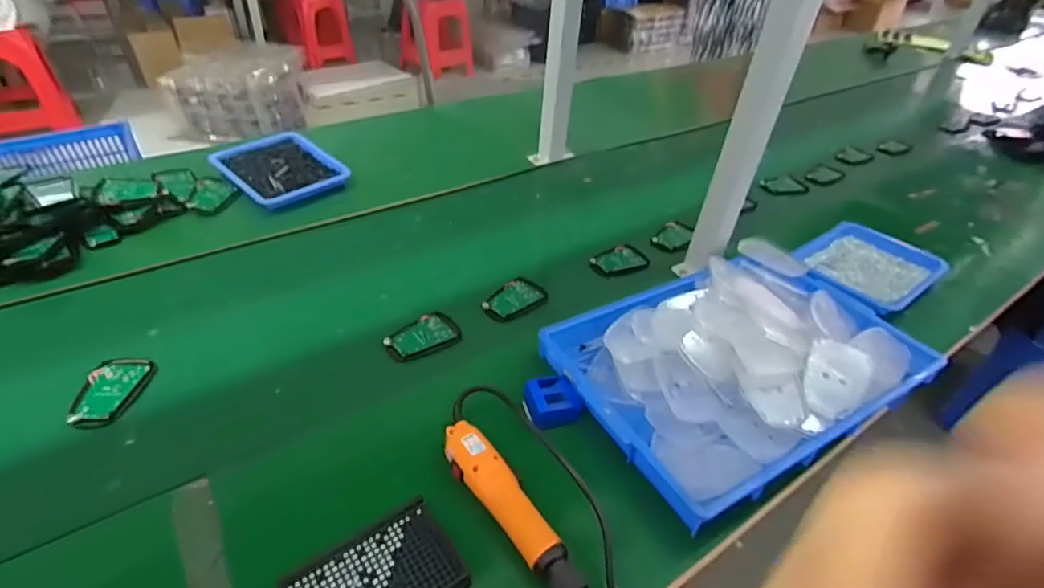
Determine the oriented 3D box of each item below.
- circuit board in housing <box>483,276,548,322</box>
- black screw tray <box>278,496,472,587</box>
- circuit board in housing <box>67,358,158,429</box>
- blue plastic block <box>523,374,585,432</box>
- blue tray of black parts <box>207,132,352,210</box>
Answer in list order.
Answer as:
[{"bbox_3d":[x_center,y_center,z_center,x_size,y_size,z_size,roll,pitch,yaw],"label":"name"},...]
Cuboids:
[{"bbox_3d":[-0.010,0.006,0.784,0.070,0.011,0.098,33,47,28],"label":"circuit board in housing"},{"bbox_3d":[-0.124,0.244,0.452,0.133,0.009,0.095,-23,48,-30],"label":"black screw tray"},{"bbox_3d":[-0.474,0.112,0.612,0.061,0.011,0.095,3,40,-4],"label":"circuit board in housing"},{"bbox_3d":[0.035,0.123,0.612,0.058,0.028,0.057,-14,44,-22],"label":"blue plastic block"},{"bbox_3d":[-0.456,-0.239,1.005,0.210,0.034,0.189,32,46,27],"label":"blue tray of black parts"}]

